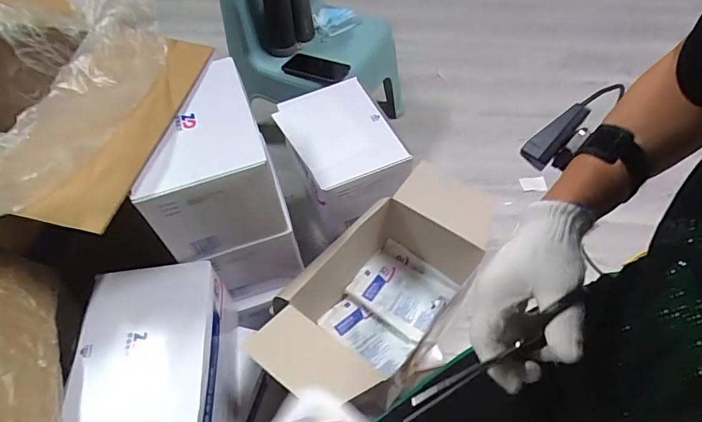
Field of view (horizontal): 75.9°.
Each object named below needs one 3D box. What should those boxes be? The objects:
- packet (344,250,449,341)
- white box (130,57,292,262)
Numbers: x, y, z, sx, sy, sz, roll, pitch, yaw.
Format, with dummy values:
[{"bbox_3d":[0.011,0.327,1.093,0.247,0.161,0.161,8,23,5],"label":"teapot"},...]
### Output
[{"bbox_3d":[0.090,0.158,0.878,0.173,0.017,0.116,31,61,22],"label":"packet"},{"bbox_3d":[-0.243,-0.079,0.752,0.190,0.190,0.232,-20,56,-12],"label":"white box"}]

